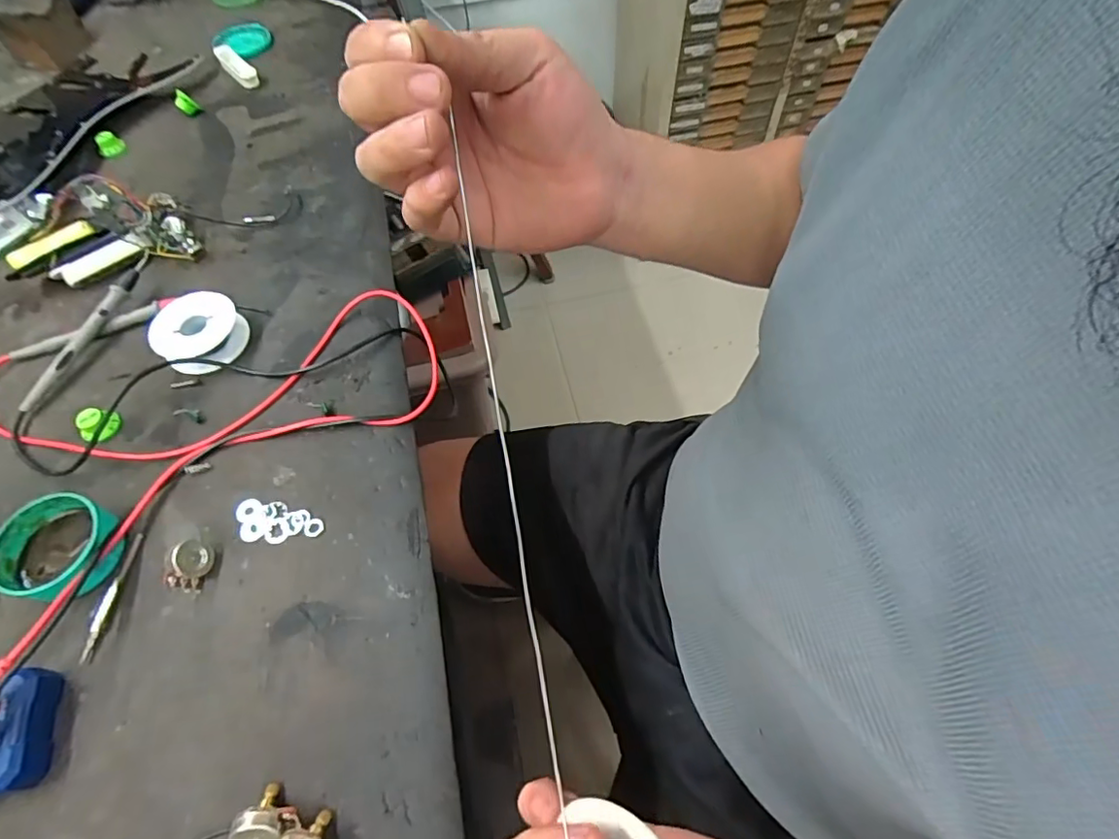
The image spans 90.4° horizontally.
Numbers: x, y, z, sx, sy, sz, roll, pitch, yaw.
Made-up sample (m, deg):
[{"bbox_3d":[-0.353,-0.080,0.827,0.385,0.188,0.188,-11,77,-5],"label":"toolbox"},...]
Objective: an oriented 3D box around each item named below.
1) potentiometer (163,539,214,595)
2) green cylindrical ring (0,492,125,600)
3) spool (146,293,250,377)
[{"bbox_3d":[-0.222,0.088,0.333,0.018,0.022,0.029,14,61,10],"label":"potentiometer"},{"bbox_3d":[-0.304,0.078,0.337,0.062,0.026,0.060,-1,60,2],"label":"green cylindrical ring"},{"bbox_3d":[-0.273,-0.069,0.418,0.061,0.023,0.067,-1,60,2],"label":"spool"}]

